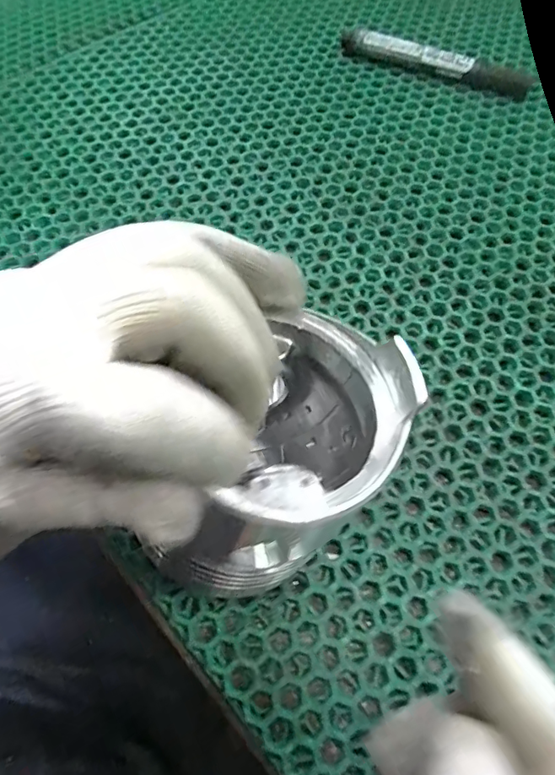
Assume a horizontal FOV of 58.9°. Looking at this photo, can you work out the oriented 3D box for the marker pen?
[{"bbox_3d":[0.116,-0.244,0.368,0.145,0.018,0.020,21,66,11],"label":"marker pen"}]

